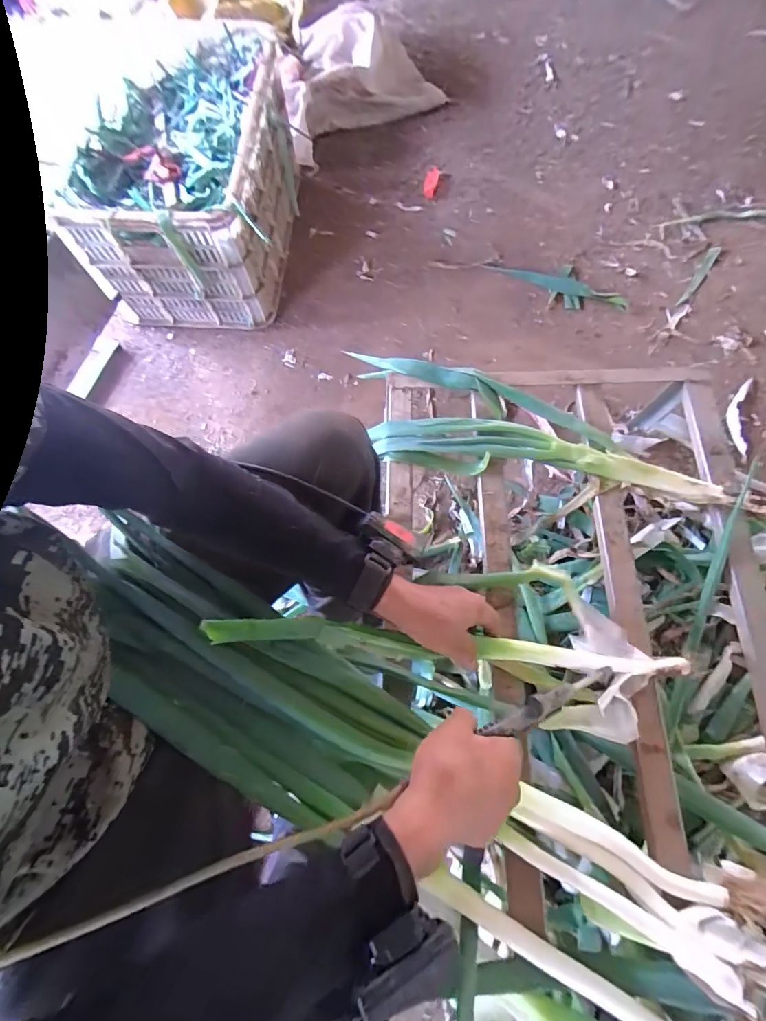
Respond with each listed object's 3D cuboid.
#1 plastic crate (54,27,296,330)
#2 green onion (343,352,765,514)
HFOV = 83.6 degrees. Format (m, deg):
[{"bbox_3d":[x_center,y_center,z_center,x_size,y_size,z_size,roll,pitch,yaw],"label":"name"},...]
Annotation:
[{"bbox_3d":[-0.444,-0.804,1.081,0.410,0.325,0.612,1,68,2],"label":"plastic crate"},{"bbox_3d":[0.299,-0.110,0.695,0.715,0.044,0.191,15,71,8],"label":"green onion"}]

